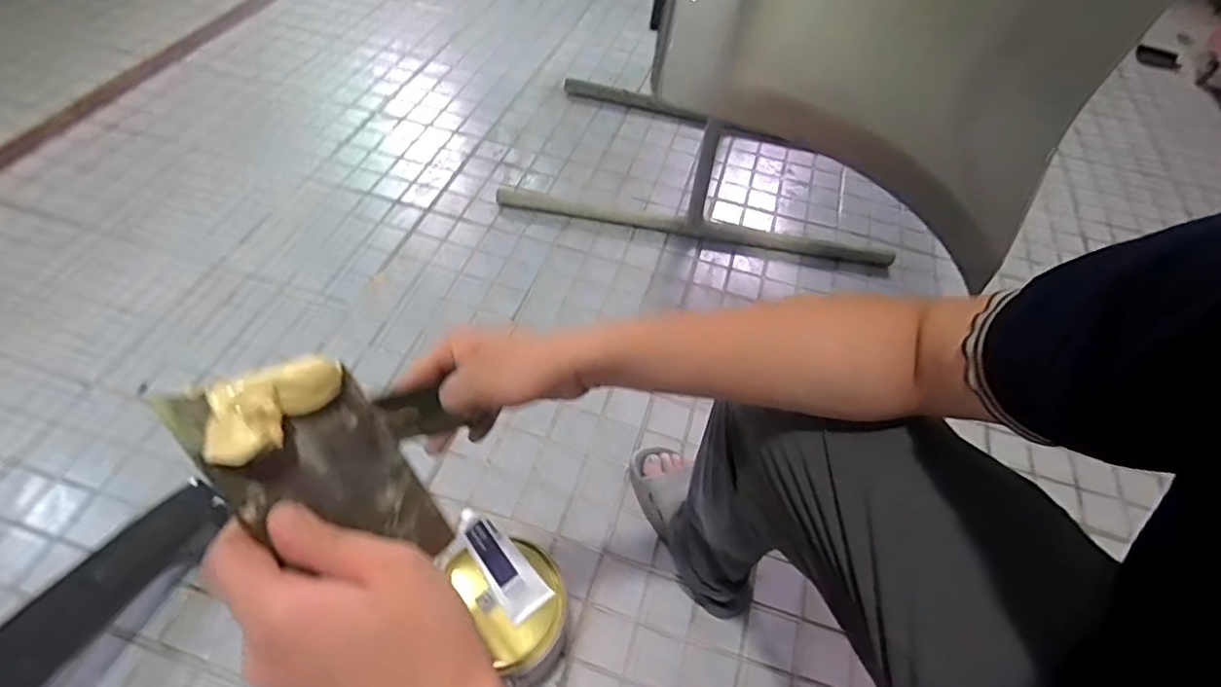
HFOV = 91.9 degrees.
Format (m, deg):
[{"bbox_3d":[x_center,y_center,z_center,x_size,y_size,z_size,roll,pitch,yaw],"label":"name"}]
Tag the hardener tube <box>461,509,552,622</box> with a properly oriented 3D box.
[{"bbox_3d":[-0.132,0.258,0.702,0.051,0.014,0.141,-35,74,-27],"label":"hardener tube"}]

